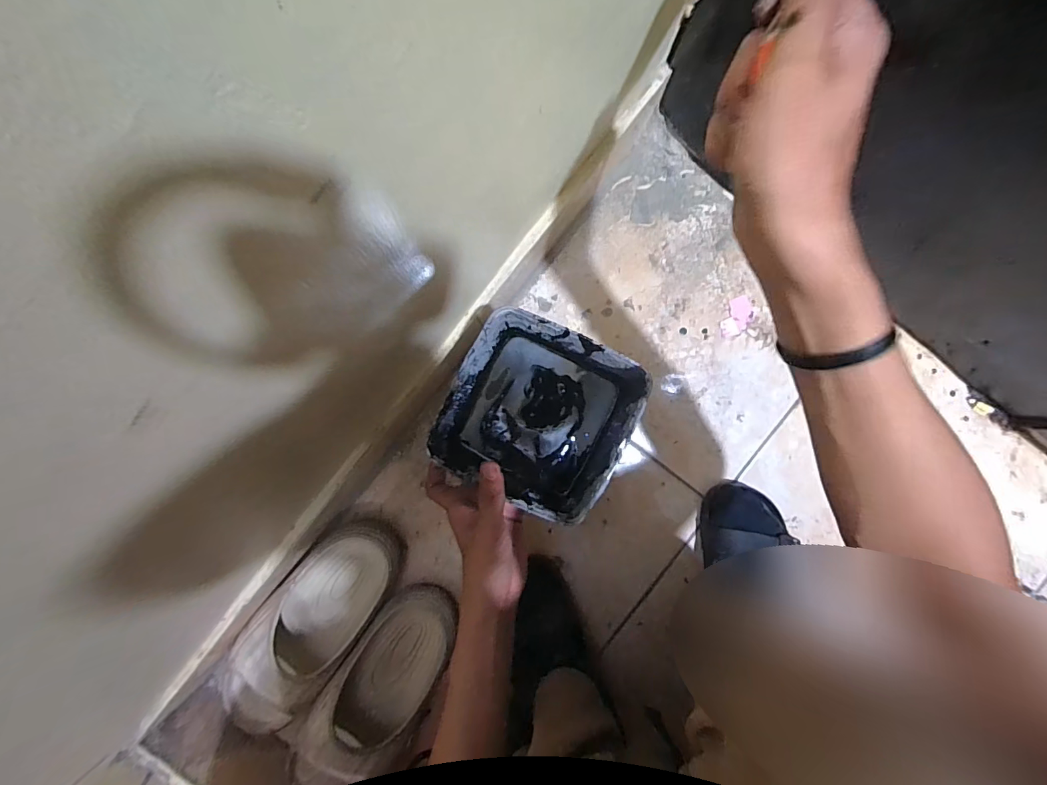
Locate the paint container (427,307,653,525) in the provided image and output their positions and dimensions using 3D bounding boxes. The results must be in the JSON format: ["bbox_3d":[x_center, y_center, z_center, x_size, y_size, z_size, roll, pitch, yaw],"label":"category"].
[{"bbox_3d":[0.012,0.021,0.442,0.157,0.097,0.163,27,92,0],"label":"paint container"}]

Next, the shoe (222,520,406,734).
[{"bbox_3d":[-0.264,0.288,0.563,0.123,0.075,0.286,41,95,0],"label":"shoe"}]

